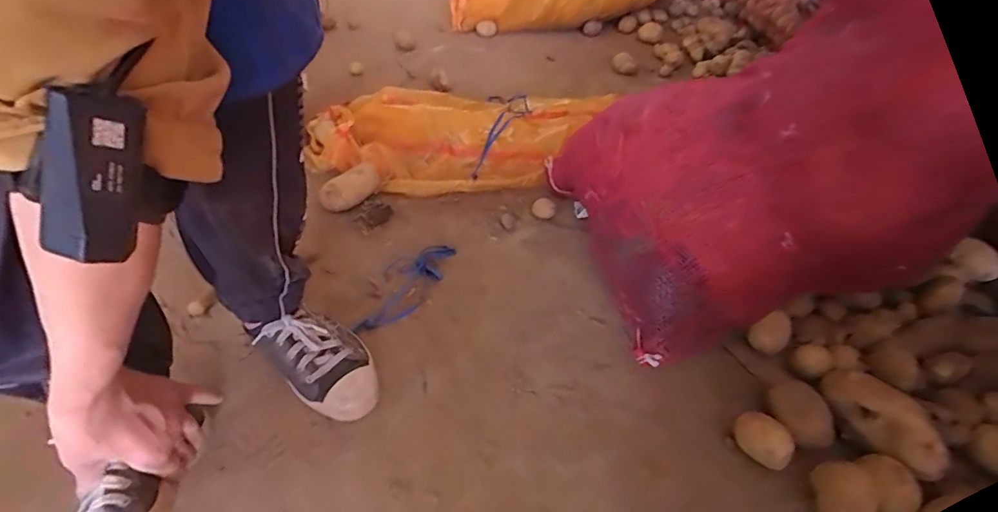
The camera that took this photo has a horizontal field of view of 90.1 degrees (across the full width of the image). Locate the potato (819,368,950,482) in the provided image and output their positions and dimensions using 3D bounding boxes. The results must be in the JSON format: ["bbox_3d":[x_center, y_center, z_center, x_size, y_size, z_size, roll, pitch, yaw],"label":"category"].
[{"bbox_3d":[0.422,0.175,0.548,0.053,0.044,0.132,-9,45,-13],"label":"potato"}]

